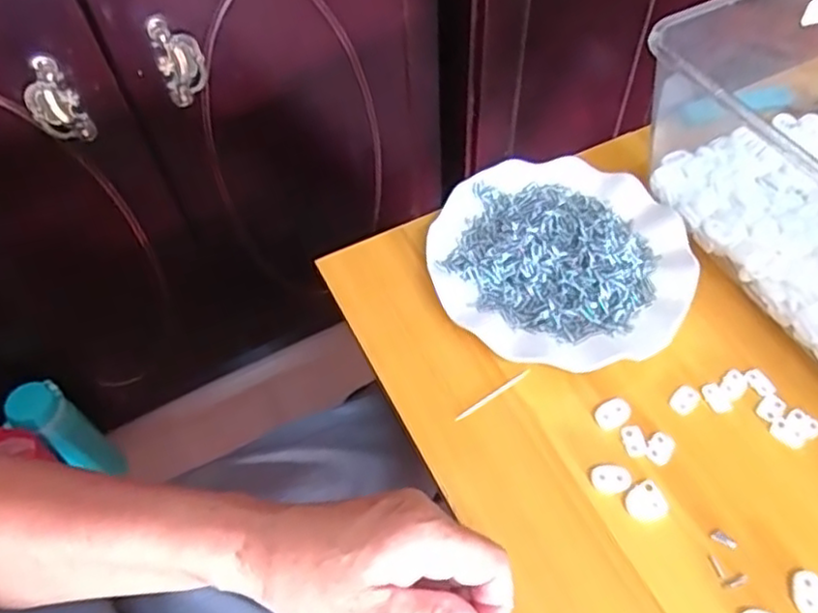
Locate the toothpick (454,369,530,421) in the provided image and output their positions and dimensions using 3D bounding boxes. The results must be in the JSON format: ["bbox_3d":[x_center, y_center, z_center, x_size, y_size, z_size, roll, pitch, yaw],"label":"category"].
[{"bbox_3d":[0.056,0.058,0.443,0.060,0.004,0.004,-31,59,-18],"label":"toothpick"}]

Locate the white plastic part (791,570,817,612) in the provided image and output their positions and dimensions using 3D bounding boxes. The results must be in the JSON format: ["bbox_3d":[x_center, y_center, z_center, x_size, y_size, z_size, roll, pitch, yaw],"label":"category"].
[{"bbox_3d":[0.218,0.156,0.363,0.018,0.004,0.024,3,55,4],"label":"white plastic part"}]

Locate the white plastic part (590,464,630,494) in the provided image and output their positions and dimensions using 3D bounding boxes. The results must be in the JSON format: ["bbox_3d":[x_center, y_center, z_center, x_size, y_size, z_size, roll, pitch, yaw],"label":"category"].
[{"bbox_3d":[0.122,0.104,0.404,0.023,0.004,0.017,-7,55,-3],"label":"white plastic part"}]

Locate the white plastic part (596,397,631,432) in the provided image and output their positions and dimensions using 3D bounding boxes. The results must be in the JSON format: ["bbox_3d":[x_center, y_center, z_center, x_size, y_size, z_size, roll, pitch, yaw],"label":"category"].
[{"bbox_3d":[0.131,0.069,0.430,0.024,0.004,0.017,-21,57,-12],"label":"white plastic part"}]

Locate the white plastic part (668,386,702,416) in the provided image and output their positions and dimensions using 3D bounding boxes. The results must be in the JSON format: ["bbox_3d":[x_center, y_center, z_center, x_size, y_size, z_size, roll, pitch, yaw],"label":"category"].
[{"bbox_3d":[0.179,0.061,0.435,0.021,0.004,0.015,-37,62,-21],"label":"white plastic part"}]

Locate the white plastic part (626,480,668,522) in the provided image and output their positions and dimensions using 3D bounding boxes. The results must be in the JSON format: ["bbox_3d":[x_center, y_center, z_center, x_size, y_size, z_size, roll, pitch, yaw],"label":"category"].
[{"bbox_3d":[0.141,0.117,0.397,0.023,0.004,0.022,-24,58,-14],"label":"white plastic part"}]

